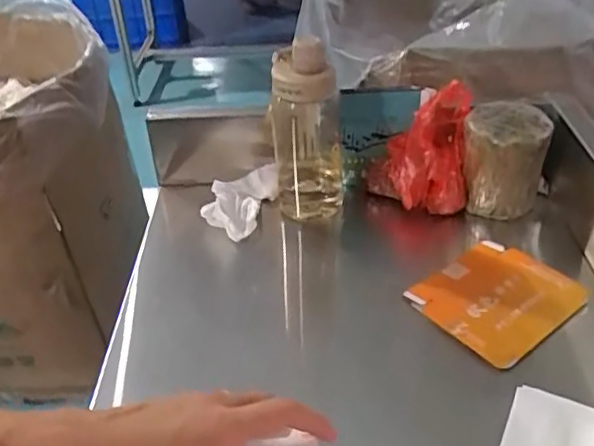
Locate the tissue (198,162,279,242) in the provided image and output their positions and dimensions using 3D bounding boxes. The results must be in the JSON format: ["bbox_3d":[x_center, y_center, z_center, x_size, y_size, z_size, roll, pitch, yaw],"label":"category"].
[{"bbox_3d":[-0.069,-0.031,0.744,0.072,0.046,0.095,15,41,23],"label":"tissue"}]

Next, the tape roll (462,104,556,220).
[{"bbox_3d":[0.238,-0.068,0.715,0.089,0.119,0.080,8,39,14],"label":"tape roll"}]

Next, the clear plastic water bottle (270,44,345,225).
[{"bbox_3d":[0.012,-0.107,0.714,0.086,0.210,0.088,-1,37,3],"label":"clear plastic water bottle"}]

